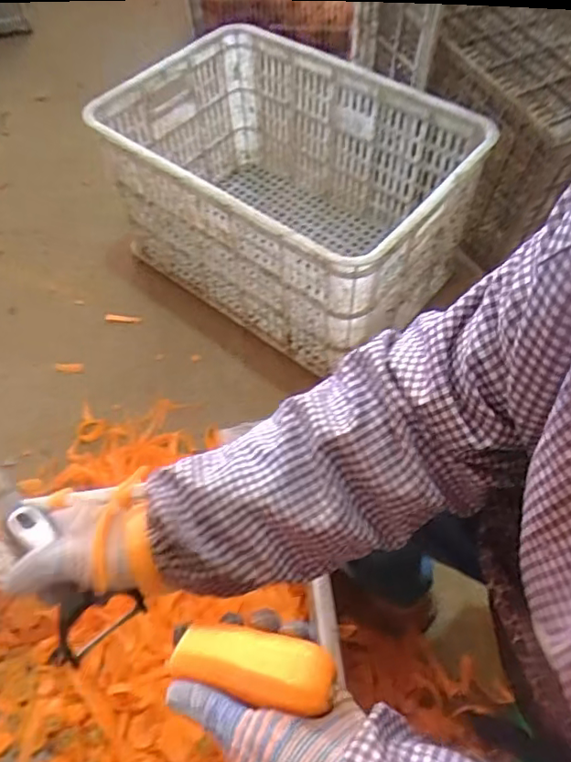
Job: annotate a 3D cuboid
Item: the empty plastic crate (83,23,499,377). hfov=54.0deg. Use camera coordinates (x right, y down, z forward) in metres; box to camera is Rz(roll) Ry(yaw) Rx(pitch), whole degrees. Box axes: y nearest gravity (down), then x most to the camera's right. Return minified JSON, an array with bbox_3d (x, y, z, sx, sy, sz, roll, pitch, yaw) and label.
[{"bbox_3d":[0.022,-0.323,0.978,0.516,0.375,0.388,30,63,19],"label":"empty plastic crate"}]

